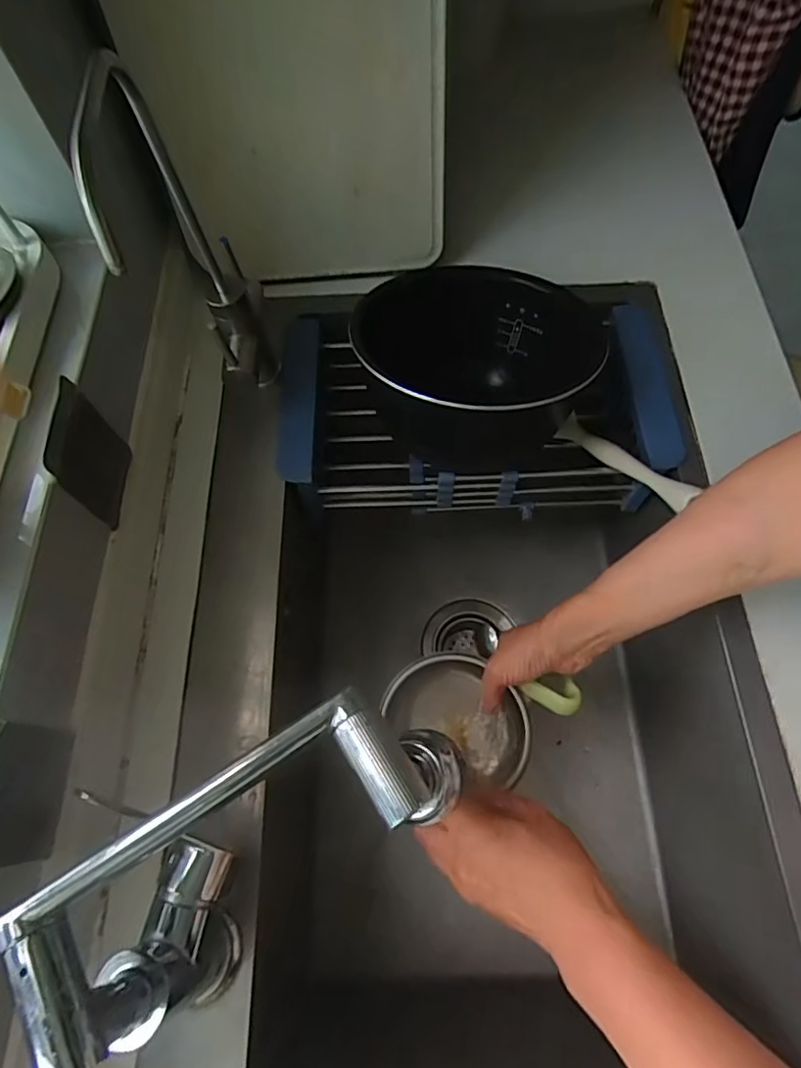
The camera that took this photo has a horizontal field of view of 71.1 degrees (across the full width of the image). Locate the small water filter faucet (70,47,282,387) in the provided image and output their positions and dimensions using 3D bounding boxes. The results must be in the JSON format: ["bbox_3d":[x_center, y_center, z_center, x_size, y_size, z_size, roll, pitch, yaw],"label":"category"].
[{"bbox_3d":[-0.138,-0.177,0.405,0.049,0.277,0.172,-12,66,-3],"label":"small water filter faucet"}]

